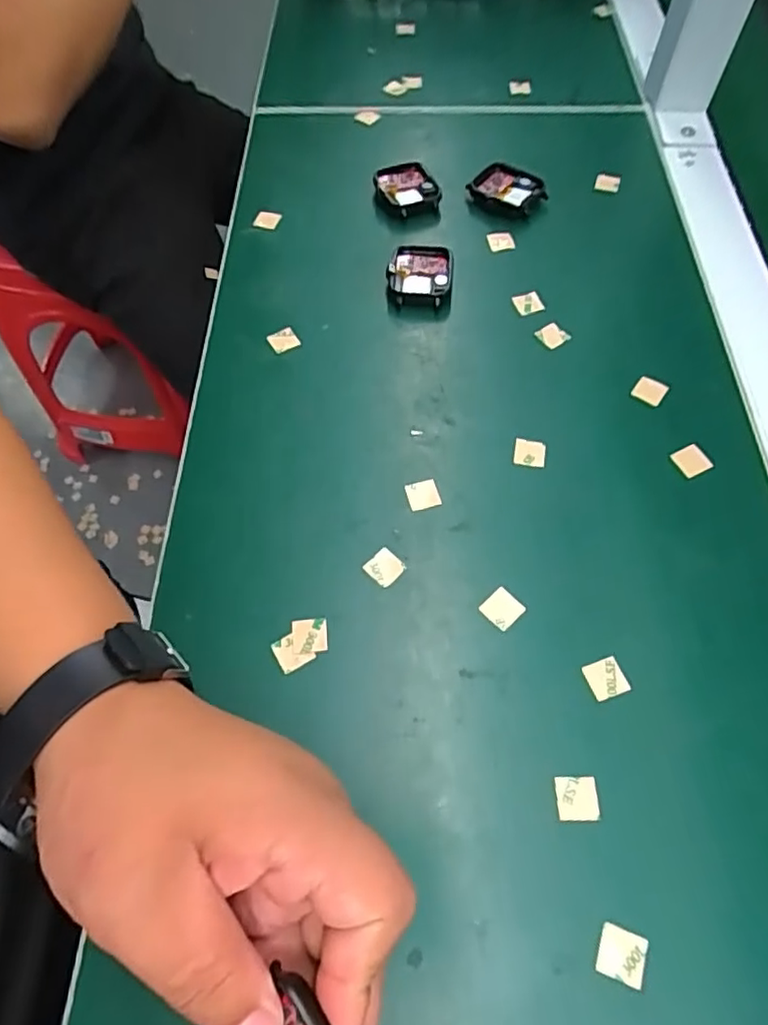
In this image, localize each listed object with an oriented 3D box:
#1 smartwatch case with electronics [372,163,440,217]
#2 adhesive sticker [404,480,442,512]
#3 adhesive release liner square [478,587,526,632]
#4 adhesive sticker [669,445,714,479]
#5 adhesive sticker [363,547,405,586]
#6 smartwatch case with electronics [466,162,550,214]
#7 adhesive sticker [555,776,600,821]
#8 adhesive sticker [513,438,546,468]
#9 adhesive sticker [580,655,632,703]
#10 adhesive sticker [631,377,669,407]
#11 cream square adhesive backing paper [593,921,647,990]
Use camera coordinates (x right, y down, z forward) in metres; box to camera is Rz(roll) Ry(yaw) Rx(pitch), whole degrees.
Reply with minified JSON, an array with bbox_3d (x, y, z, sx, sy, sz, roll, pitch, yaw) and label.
[{"bbox_3d":[0.015,-0.215,0.416,0.035,0.013,0.038,-19,62,-10],"label":"smartwatch case with electronics"},{"bbox_3d":[0.019,-0.008,0.310,0.016,0.004,0.015,-15,71,-8],"label":"adhesive sticker"},{"bbox_3d":[0.053,0.043,0.280,0.016,0.004,0.016,-43,74,-12],"label":"adhesive release liner square"},{"bbox_3d":[0.157,-0.027,0.316,0.015,0.004,0.015,-24,63,-12],"label":"adhesive sticker"},{"bbox_3d":[0.000,0.026,0.291,0.015,0.004,0.015,41,73,14],"label":"adhesive sticker"},{"bbox_3d":[0.083,-0.217,0.419,0.046,0.015,0.029,36,67,19],"label":"smartwatch case with electronics"},{"bbox_3d":[0.075,0.111,0.242,0.016,0.004,0.016,0,60,-2],"label":"adhesive sticker"},{"bbox_3d":[0.075,-0.031,0.321,0.016,0.004,0.015,10,73,-2],"label":"adhesive sticker"},{"bbox_3d":[0.095,0.071,0.264,0.017,0.004,0.016,-18,66,-5],"label":"adhesive sticker"},{"bbox_3d":[0.145,-0.066,0.338,0.016,0.004,0.013,32,66,17],"label":"adhesive sticker"},{"bbox_3d":[0.083,0.155,0.217,0.016,0.004,0.016,18,64,12],"label":"cream square adhesive backing paper"}]

